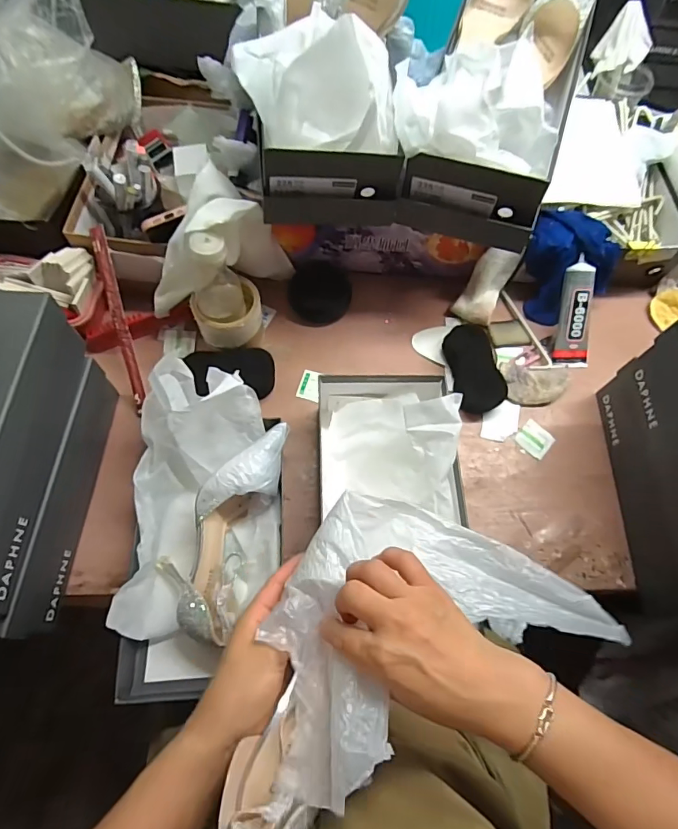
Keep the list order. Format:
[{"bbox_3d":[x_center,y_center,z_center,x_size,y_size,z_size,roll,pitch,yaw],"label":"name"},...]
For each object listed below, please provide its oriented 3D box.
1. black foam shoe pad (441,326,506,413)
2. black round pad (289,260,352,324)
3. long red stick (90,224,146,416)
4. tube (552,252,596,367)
[{"bbox_3d":[0.192,-0.074,0.650,0.064,0.031,0.142,-3,66,-4],"label":"black foam shoe pad"},{"bbox_3d":[-0.028,-0.186,0.690,0.090,0.008,0.090,0,98,-3],"label":"black round pad"},{"bbox_3d":[-0.290,-0.124,0.600,0.015,0.012,0.246,-13,94,-9],"label":"long red stick"},{"bbox_3d":[0.342,-0.143,0.654,0.051,0.027,0.151,-2,104,-4],"label":"tube"}]

